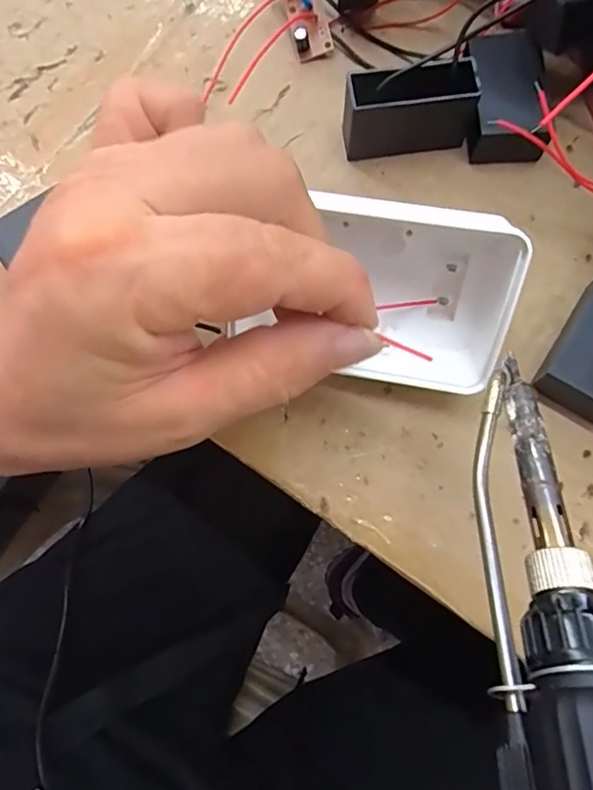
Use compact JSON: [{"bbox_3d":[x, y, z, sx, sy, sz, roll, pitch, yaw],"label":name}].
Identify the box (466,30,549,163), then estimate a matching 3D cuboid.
[{"bbox_3d":[0.085,-0.120,0.217,0.030,0.017,0.049,3,76,2],"label":"box"}]

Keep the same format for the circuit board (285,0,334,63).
[{"bbox_3d":[0.002,-0.169,0.230,0.019,0.009,0.044,-16,88,-2],"label":"circuit board"}]

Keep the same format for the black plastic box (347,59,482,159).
[{"bbox_3d":[0.043,-0.110,0.209,0.050,0.032,0.016,-8,76,0],"label":"black plastic box"}]

